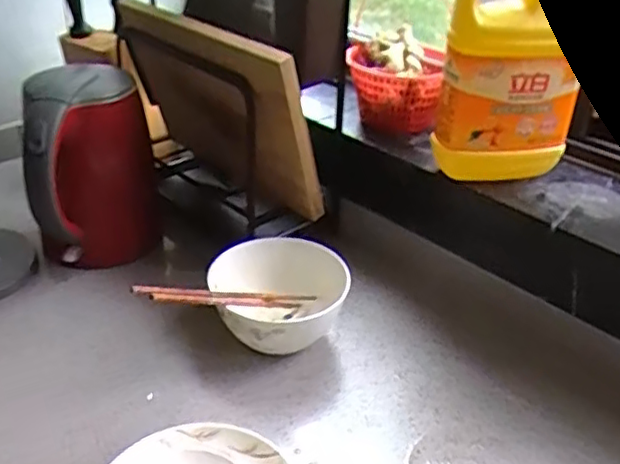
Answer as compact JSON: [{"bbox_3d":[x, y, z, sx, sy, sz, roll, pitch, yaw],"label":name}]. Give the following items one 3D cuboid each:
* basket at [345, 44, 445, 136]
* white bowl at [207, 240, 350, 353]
[{"bbox_3d":[0.114,-0.201,0.923,0.129,0.093,0.120,8,32,8],"label":"basket"},{"bbox_3d":[-0.028,0.083,0.747,0.156,0.088,0.156,2,32,-1],"label":"white bowl"}]

